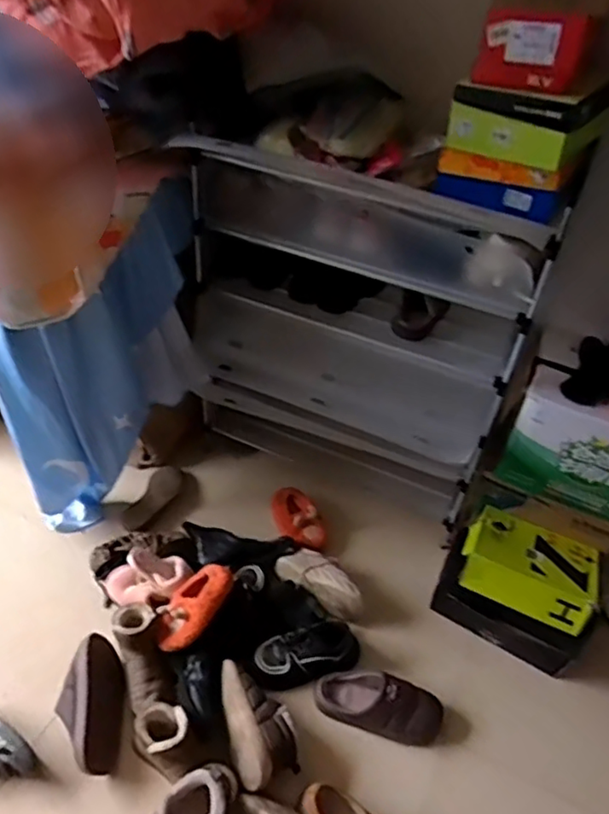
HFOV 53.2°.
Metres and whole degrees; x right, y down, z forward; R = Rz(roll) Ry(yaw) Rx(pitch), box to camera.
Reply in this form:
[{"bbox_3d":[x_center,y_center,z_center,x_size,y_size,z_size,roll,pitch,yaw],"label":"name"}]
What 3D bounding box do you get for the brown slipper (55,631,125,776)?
[{"bbox_3d":[-0.474,0.660,1.361,0.143,0.088,0.290,0,42,-6],"label":"brown slipper"}]

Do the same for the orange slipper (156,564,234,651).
[{"bbox_3d":[-0.265,0.483,1.476,0.126,0.065,0.232,24,60,34],"label":"orange slipper"}]

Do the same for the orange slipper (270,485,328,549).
[{"bbox_3d":[-0.020,0.329,1.805,0.120,0.089,0.224,-14,28,-20],"label":"orange slipper"}]

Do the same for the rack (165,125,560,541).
[{"bbox_3d":[0.098,-0.153,1.586,0.818,0.943,0.256,18,44,14],"label":"rack"}]

